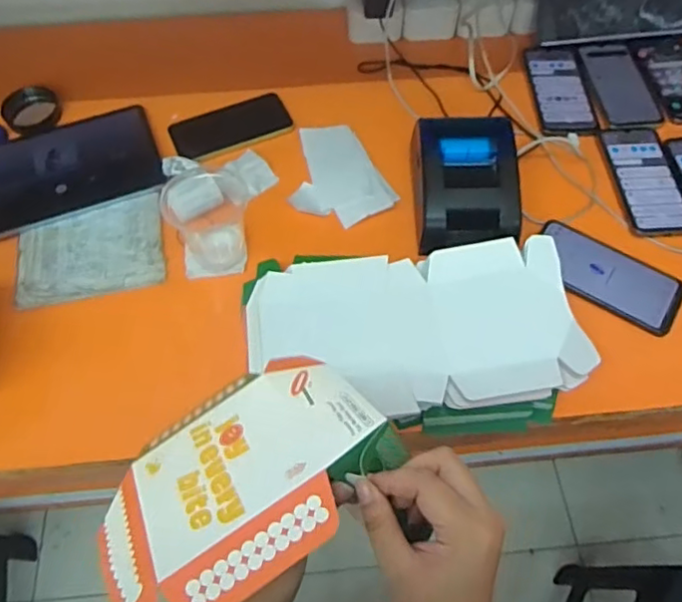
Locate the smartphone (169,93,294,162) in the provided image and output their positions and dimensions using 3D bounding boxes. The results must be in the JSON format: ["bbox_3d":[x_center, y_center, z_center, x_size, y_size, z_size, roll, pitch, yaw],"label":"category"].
[{"bbox_3d":[-0.148,-0.234,0.816,0.155,0.010,0.092,-23,62,-13],"label":"smartphone"}]

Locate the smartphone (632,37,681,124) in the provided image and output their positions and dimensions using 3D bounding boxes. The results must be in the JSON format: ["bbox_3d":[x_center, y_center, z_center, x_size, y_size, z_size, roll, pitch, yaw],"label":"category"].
[{"bbox_3d":[0.478,-0.320,0.860,0.088,0.005,0.172,-3,59,-2],"label":"smartphone"}]

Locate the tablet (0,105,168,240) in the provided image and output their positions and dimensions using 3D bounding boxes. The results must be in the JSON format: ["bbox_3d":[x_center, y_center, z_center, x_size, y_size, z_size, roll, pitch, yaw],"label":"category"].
[{"bbox_3d":[-0.361,-0.170,0.768,0.248,0.016,0.164,-20,61,-11],"label":"tablet"}]

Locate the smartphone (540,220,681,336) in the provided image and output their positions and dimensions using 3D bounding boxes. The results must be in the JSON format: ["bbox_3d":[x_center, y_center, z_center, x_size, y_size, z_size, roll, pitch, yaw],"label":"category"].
[{"bbox_3d":[0.304,-0.031,0.693,0.164,0.007,0.082,29,63,16],"label":"smartphone"}]

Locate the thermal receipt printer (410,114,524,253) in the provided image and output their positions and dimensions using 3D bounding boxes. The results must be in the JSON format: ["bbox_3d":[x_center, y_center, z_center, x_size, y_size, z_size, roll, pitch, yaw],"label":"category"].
[{"bbox_3d":[0.140,-0.133,0.694,0.114,0.073,0.156,-4,59,-2],"label":"thermal receipt printer"}]

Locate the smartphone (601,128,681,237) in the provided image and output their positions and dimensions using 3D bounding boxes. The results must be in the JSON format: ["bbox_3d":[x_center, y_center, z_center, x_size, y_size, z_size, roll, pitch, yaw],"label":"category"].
[{"bbox_3d":[0.382,-0.155,0.764,0.077,0.008,0.169,-3,59,-2],"label":"smartphone"}]

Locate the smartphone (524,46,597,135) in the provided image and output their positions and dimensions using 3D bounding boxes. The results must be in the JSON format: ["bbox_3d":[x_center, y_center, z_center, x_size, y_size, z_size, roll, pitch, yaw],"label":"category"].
[{"bbox_3d":[0.306,-0.295,0.850,0.075,0.013,0.166,-1,59,0],"label":"smartphone"}]

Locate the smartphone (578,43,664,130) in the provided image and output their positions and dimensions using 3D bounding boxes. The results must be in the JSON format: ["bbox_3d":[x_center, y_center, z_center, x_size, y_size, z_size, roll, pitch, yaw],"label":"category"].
[{"bbox_3d":[0.391,-0.305,0.851,0.079,0.004,0.171,-4,59,-2],"label":"smartphone"}]

